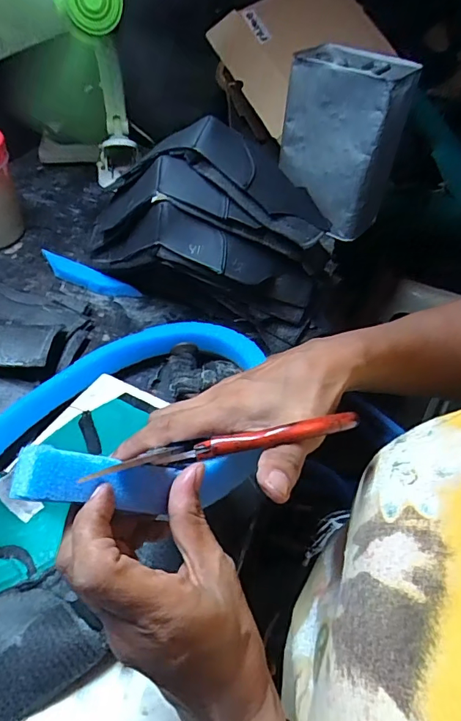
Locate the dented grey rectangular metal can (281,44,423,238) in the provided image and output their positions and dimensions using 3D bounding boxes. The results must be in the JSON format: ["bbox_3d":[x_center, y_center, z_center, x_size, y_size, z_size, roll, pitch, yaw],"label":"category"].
[{"bbox_3d":[0.164,-0.327,0.688,0.150,0.221,0.113,30,51,23],"label":"dented grey rectangular metal can"}]

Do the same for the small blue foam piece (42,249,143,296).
[{"bbox_3d":[-0.193,-0.114,0.614,0.155,0.019,0.029,22,48,16],"label":"small blue foam piece"}]

